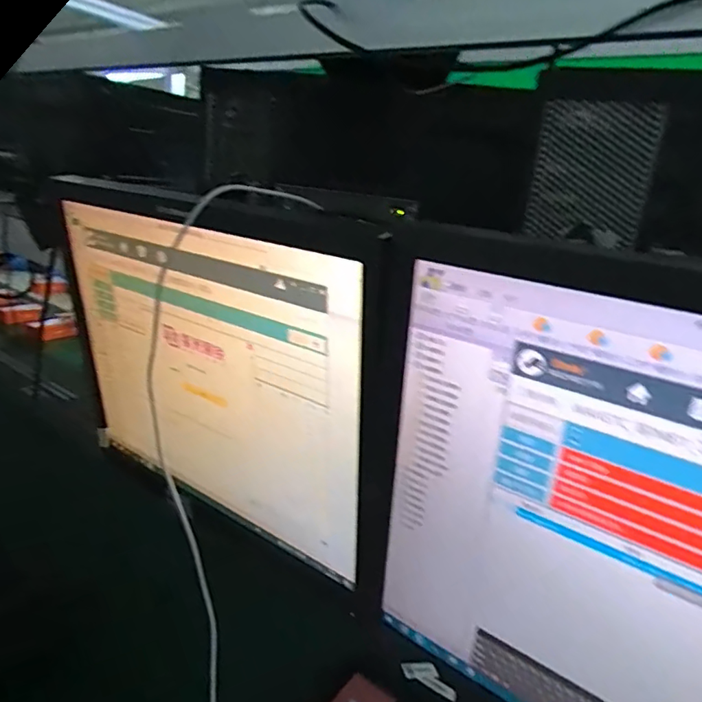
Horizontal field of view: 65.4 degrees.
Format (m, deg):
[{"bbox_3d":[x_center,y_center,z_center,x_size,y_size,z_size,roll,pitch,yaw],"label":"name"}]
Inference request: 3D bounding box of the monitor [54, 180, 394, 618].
[{"bbox_3d":[-0.139,0.025,0.478,0.390,0.301,0.052,17,20,32],"label":"monitor"}]

